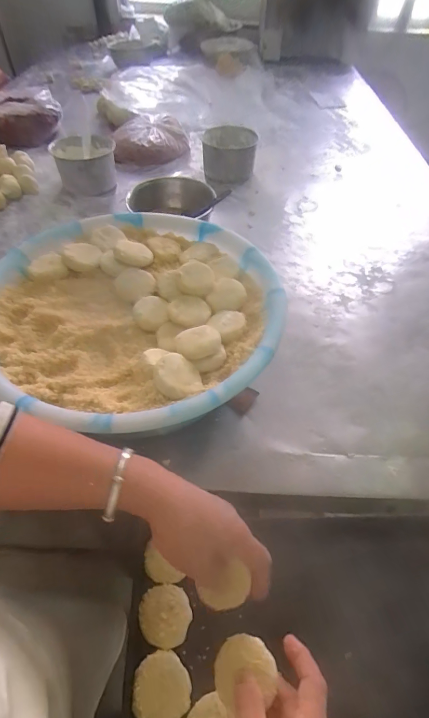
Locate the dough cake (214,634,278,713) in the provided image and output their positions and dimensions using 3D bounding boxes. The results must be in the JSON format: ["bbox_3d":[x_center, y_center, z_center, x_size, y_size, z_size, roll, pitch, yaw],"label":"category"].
[{"bbox_3d":[0.027,0.278,0.343,0.056,0.009,0.049,-15,47,8],"label":"dough cake"}]

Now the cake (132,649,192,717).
[{"bbox_3d":[-0.052,0.329,0.383,0.055,0.011,0.058,2,52,1],"label":"cake"}]

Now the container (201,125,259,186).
[{"bbox_3d":[0.037,-0.513,0.977,0.134,0.095,0.132,1,52,0],"label":"container"}]

